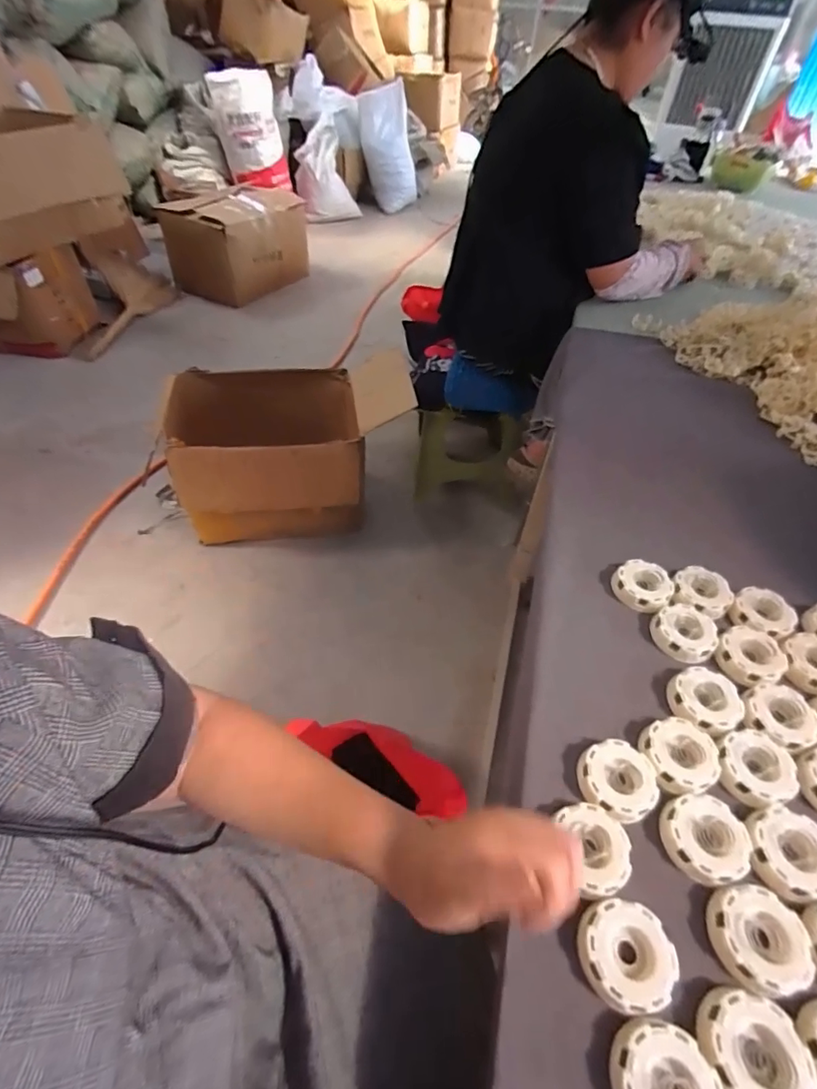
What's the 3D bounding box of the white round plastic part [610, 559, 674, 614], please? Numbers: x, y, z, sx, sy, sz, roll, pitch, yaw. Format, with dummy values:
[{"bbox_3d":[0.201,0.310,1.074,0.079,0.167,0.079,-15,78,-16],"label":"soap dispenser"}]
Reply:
[{"bbox_3d":[0.285,0.049,0.599,0.065,0.025,0.062,2,49,-2],"label":"white round plastic part"}]

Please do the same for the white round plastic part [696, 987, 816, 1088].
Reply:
[{"bbox_3d":[0.237,0.345,0.335,0.067,0.022,0.065,2,49,-2],"label":"white round plastic part"}]

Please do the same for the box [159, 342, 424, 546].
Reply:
[{"bbox_3d":[-0.358,-0.278,1.512,0.697,0.415,0.442,-4,50,-7],"label":"box"}]

